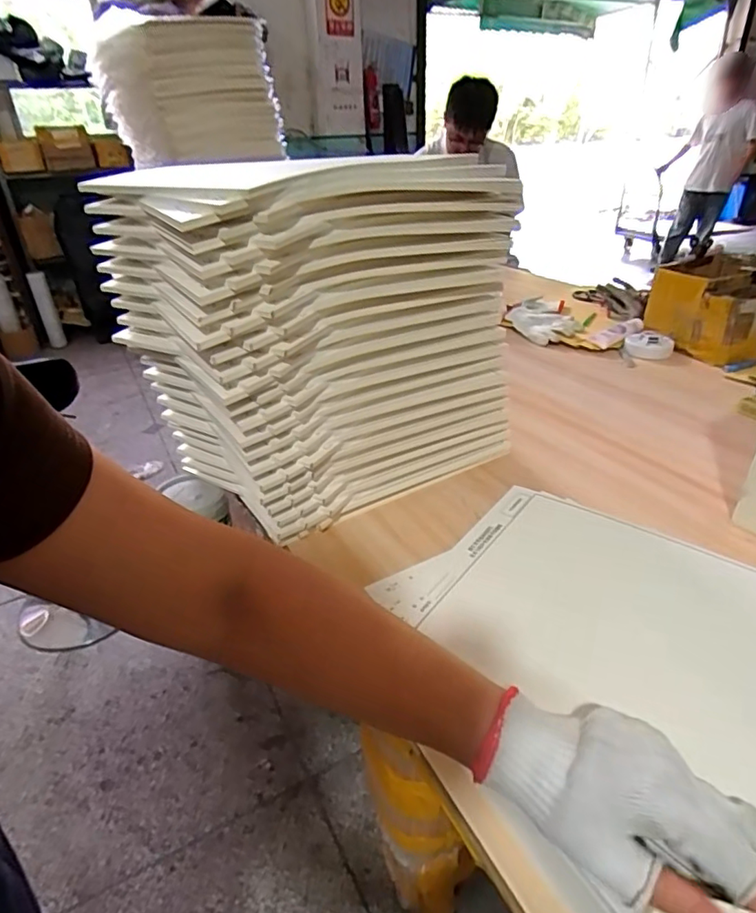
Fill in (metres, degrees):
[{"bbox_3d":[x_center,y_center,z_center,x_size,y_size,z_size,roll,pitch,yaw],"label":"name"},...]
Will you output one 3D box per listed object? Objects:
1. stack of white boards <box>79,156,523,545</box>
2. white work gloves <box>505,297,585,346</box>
[{"bbox_3d":[-0.054,-0.136,0.691,0.436,0.378,0.241,-21,36,-27],"label":"stack of white boards"},{"bbox_3d":[0.399,-0.339,1.369,0.147,0.045,0.259,-6,31,-5],"label":"white work gloves"}]

